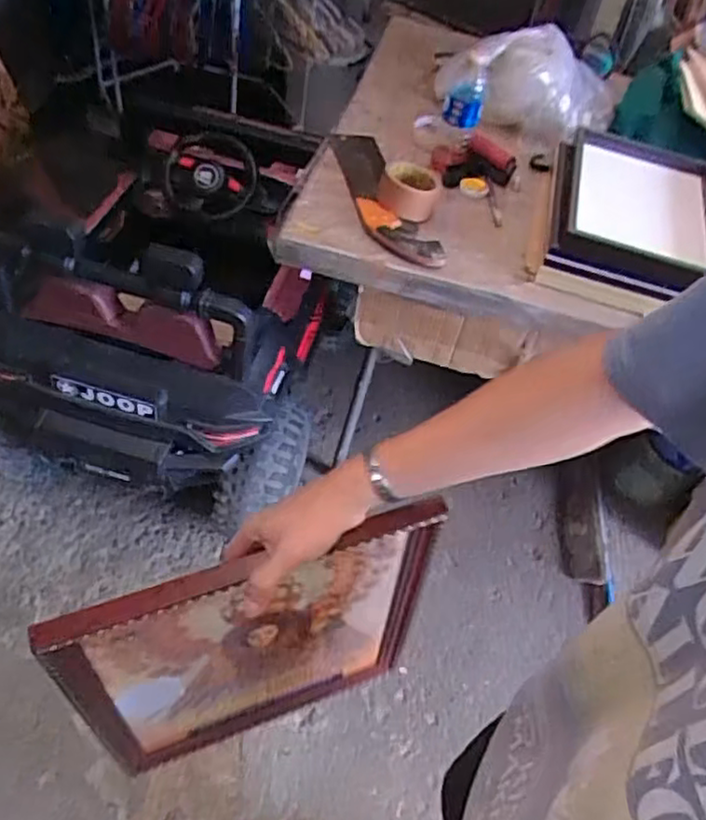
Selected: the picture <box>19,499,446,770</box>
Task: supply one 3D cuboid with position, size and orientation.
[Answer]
[{"bbox_3d":[-0.091,0.245,0.701,0.353,0.408,0.026,-19,56,-13],"label":"picture"}]

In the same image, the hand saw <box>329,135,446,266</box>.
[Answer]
[{"bbox_3d":[0.040,-0.340,1.090,0.098,0.040,0.361,-14,55,-9],"label":"hand saw"}]

